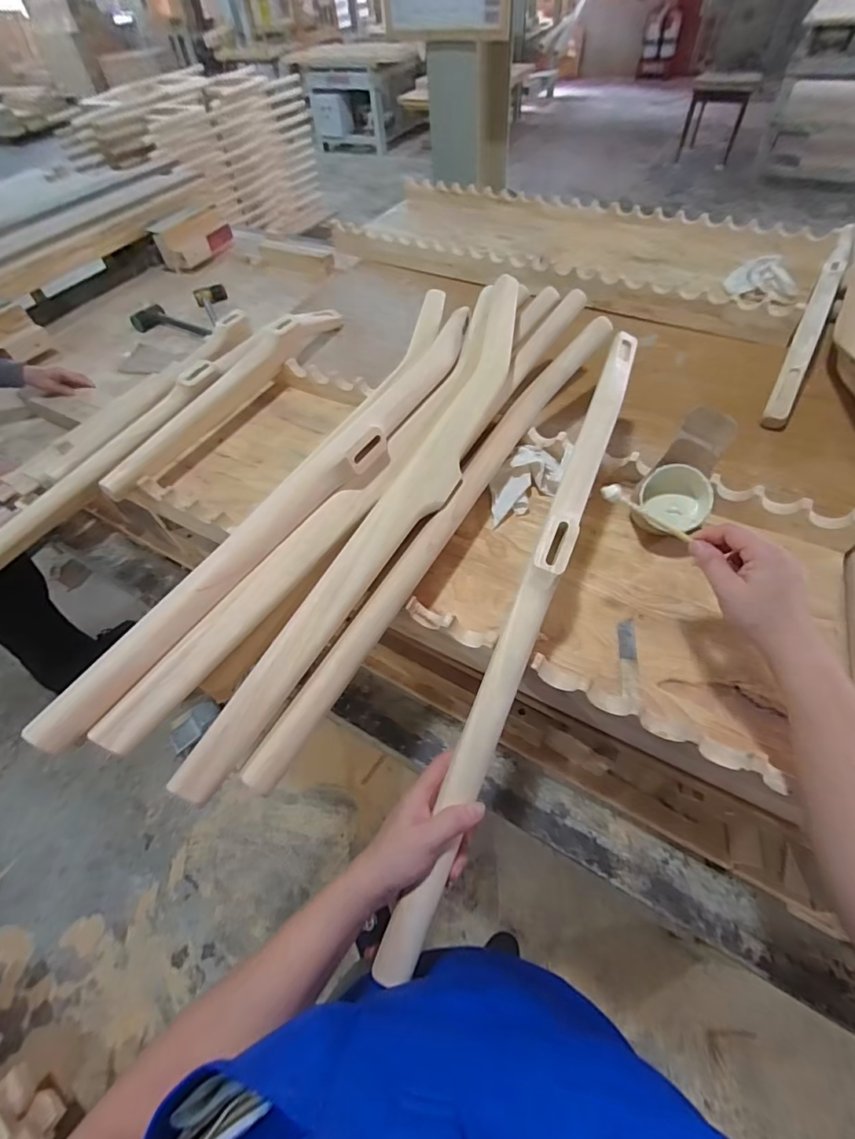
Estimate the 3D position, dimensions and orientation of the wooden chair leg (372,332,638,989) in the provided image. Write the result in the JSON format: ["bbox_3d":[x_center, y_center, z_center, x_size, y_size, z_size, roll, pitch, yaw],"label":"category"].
[{"bbox_3d":[0.113,0.010,0.483,0.040,0.065,0.727,19,72,18],"label":"wooden chair leg"}]

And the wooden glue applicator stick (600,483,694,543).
[{"bbox_3d":[0.204,-0.052,0.442,0.090,0.015,0.010,31,57,-1],"label":"wooden glue applicator stick"}]

